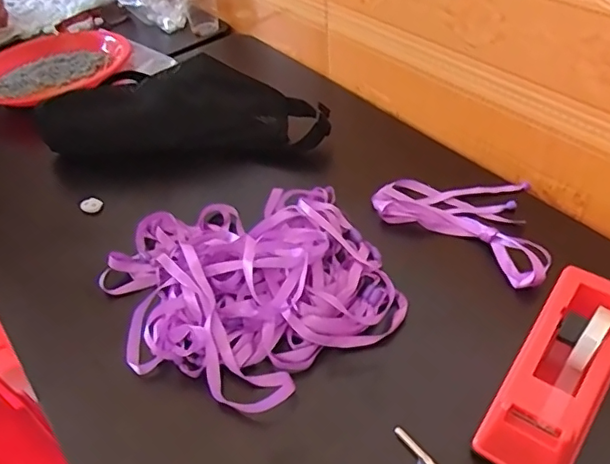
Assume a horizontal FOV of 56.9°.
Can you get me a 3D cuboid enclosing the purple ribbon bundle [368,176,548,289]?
[{"bbox_3d":[0.174,-0.026,0.570,0.184,0.026,0.131,32,54,30],"label":"purple ribbon bundle"}]

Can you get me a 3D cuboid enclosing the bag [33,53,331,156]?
[{"bbox_3d":[-0.145,-0.147,0.712,0.351,0.099,0.139,3,45,6],"label":"bag"}]

